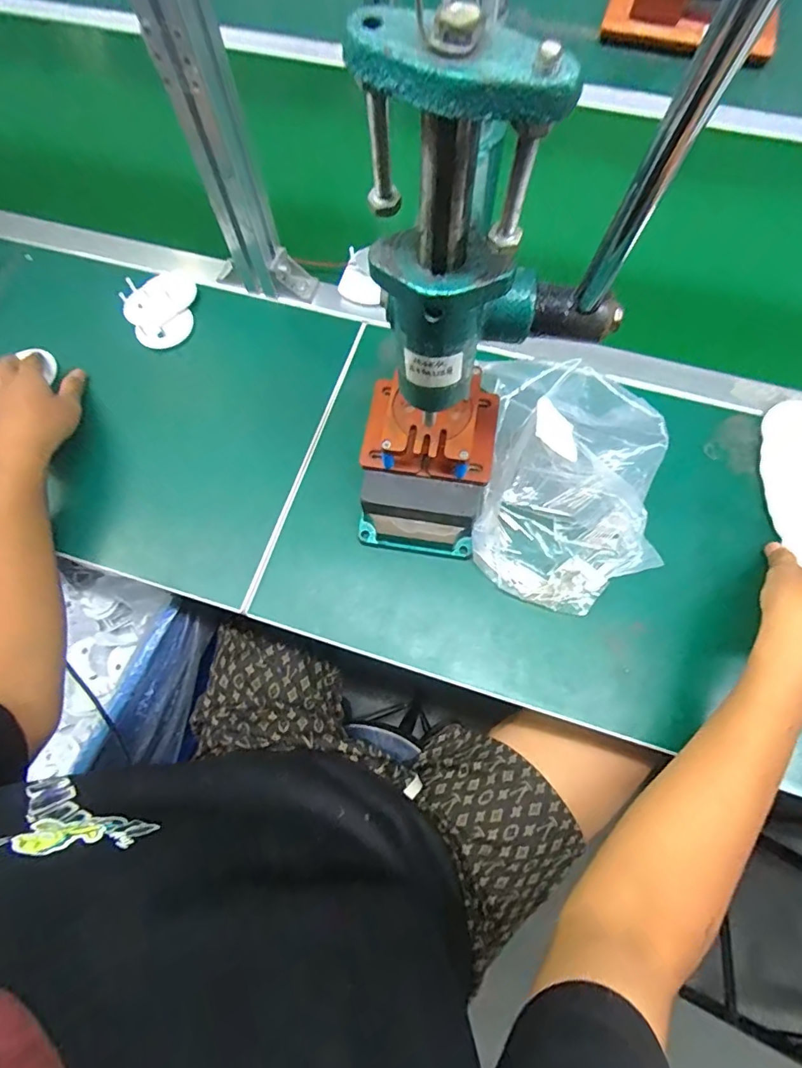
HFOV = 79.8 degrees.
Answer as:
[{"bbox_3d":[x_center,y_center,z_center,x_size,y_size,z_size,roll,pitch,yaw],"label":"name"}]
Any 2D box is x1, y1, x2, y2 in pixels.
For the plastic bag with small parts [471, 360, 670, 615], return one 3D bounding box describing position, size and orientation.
[{"bbox_3d":[0.159,-0.048,0.432,0.176,0.070,0.222,4,70,3],"label":"plastic bag with small parts"}]

